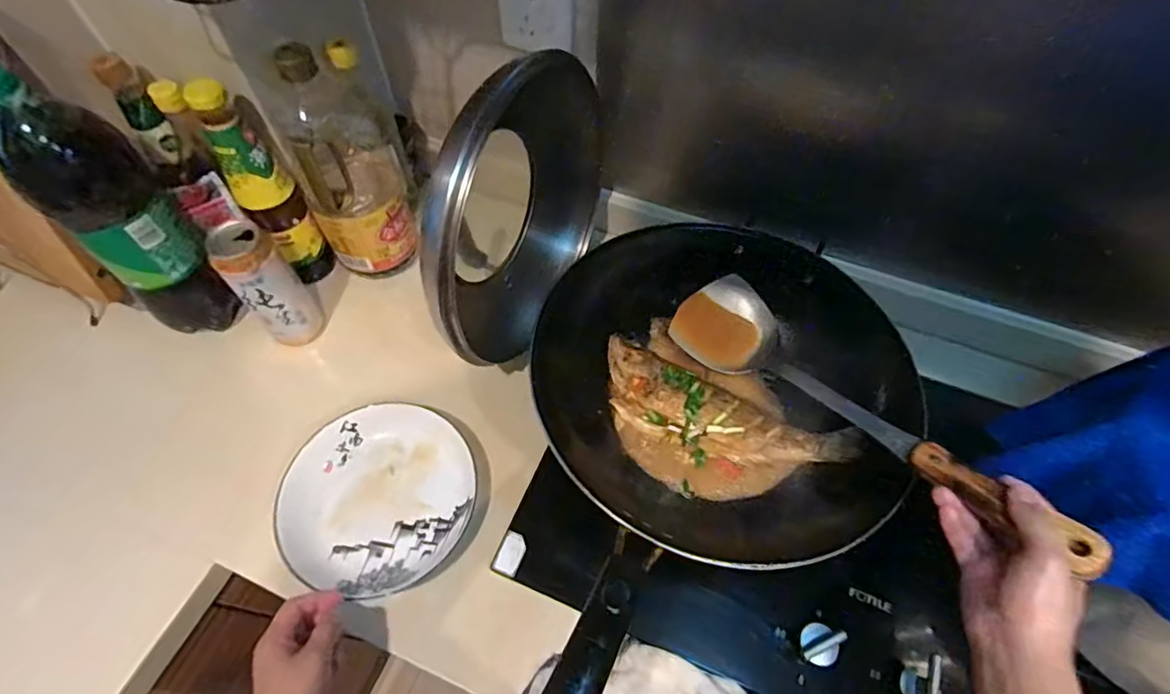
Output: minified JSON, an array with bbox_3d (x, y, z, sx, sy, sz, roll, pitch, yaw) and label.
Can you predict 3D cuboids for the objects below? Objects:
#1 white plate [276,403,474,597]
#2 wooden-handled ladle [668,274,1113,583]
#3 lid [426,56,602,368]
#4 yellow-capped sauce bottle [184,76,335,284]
[{"bbox_3d":[-0.216,0.154,0.590,0.190,0.029,0.196,1,56,-1],"label":"white plate"},{"bbox_3d":[0.234,0.056,0.487,0.087,0.094,0.362,-33,46,-21],"label":"wooden-handled ladle"},{"bbox_3d":[-0.067,-0.139,0.591,0.097,0.305,0.312,14,59,7],"label":"lid"},{"bbox_3d":[-0.373,-0.175,0.665,0.062,0.288,0.056,-34,65,-20],"label":"yellow-capped sauce bottle"}]

